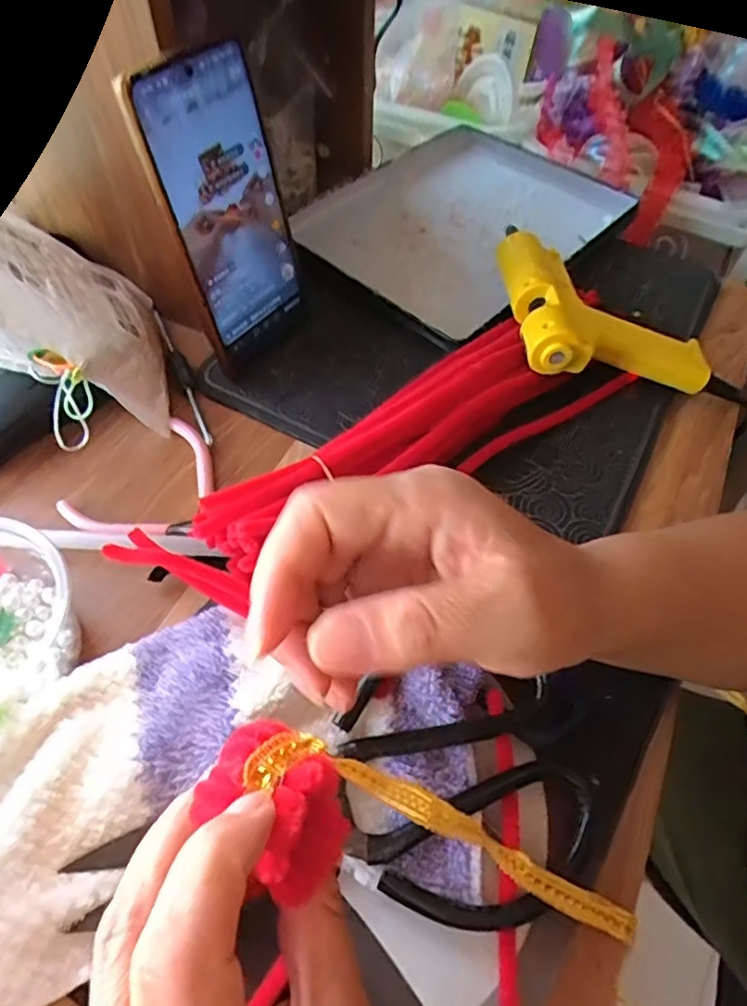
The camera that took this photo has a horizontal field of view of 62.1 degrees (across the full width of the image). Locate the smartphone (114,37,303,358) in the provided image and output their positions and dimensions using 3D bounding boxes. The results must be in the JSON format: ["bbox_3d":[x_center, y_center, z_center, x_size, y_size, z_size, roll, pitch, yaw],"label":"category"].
[{"bbox_3d":[-0.078,-0.158,0.336,0.005,0.145,0.076,28,61,29],"label":"smartphone"}]

